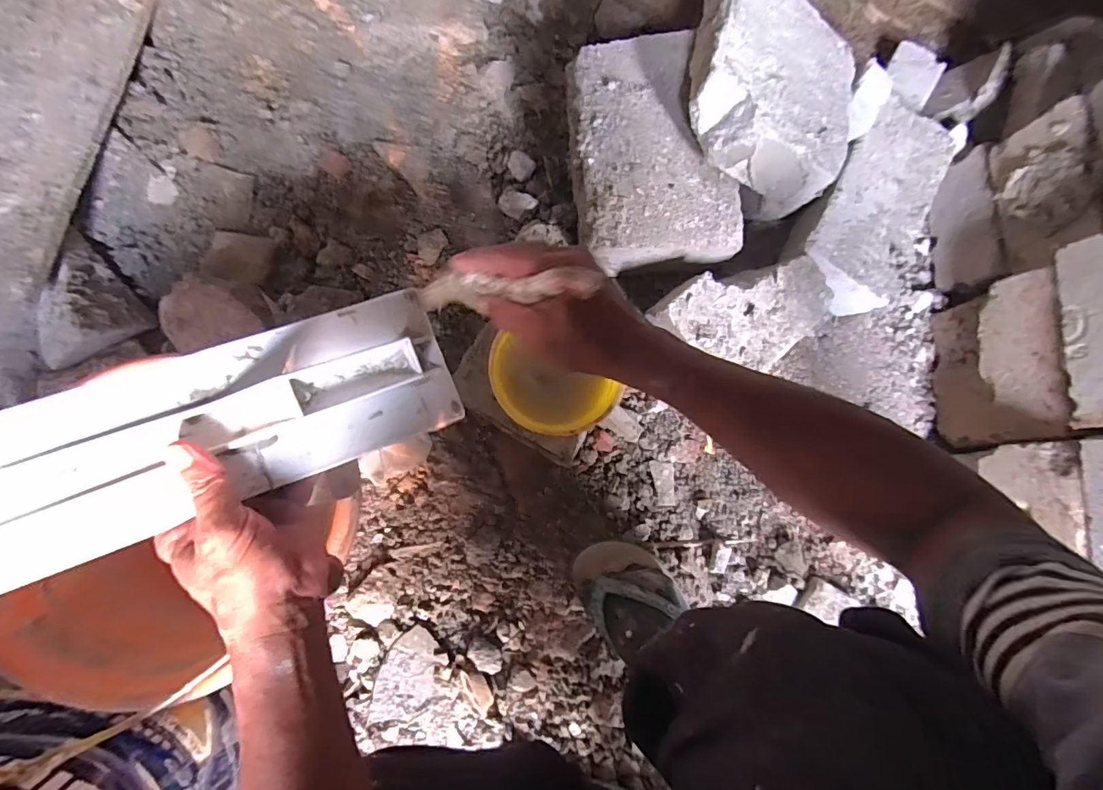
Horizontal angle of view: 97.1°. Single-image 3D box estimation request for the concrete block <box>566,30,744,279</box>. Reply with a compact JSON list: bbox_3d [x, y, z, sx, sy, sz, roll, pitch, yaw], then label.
[{"bbox_3d":[0.125,-0.313,0.634,0.199,0.057,0.285,-4,83,-4],"label":"concrete block"}]

